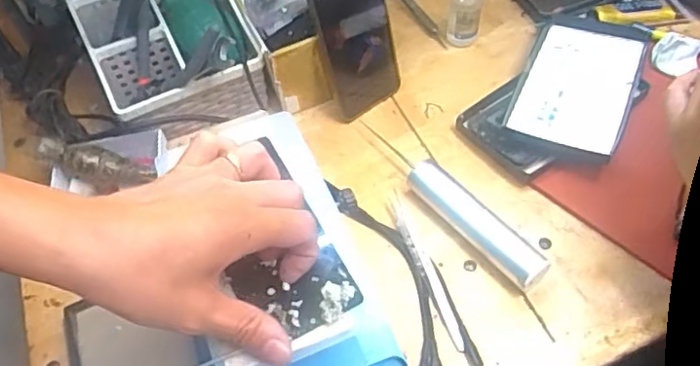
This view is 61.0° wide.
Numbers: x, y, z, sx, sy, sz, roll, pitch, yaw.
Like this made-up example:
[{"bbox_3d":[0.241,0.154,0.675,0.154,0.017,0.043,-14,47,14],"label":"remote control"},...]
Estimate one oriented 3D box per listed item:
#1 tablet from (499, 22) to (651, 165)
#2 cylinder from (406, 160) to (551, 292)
[{"bbox_3d":[0.224,-0.096,0.591,0.106,0.014,0.173,20,59,17],"label":"tablet"},{"bbox_3d":[0.111,0.036,0.532,0.032,0.031,0.148,-34,60,-18],"label":"cylinder"}]

